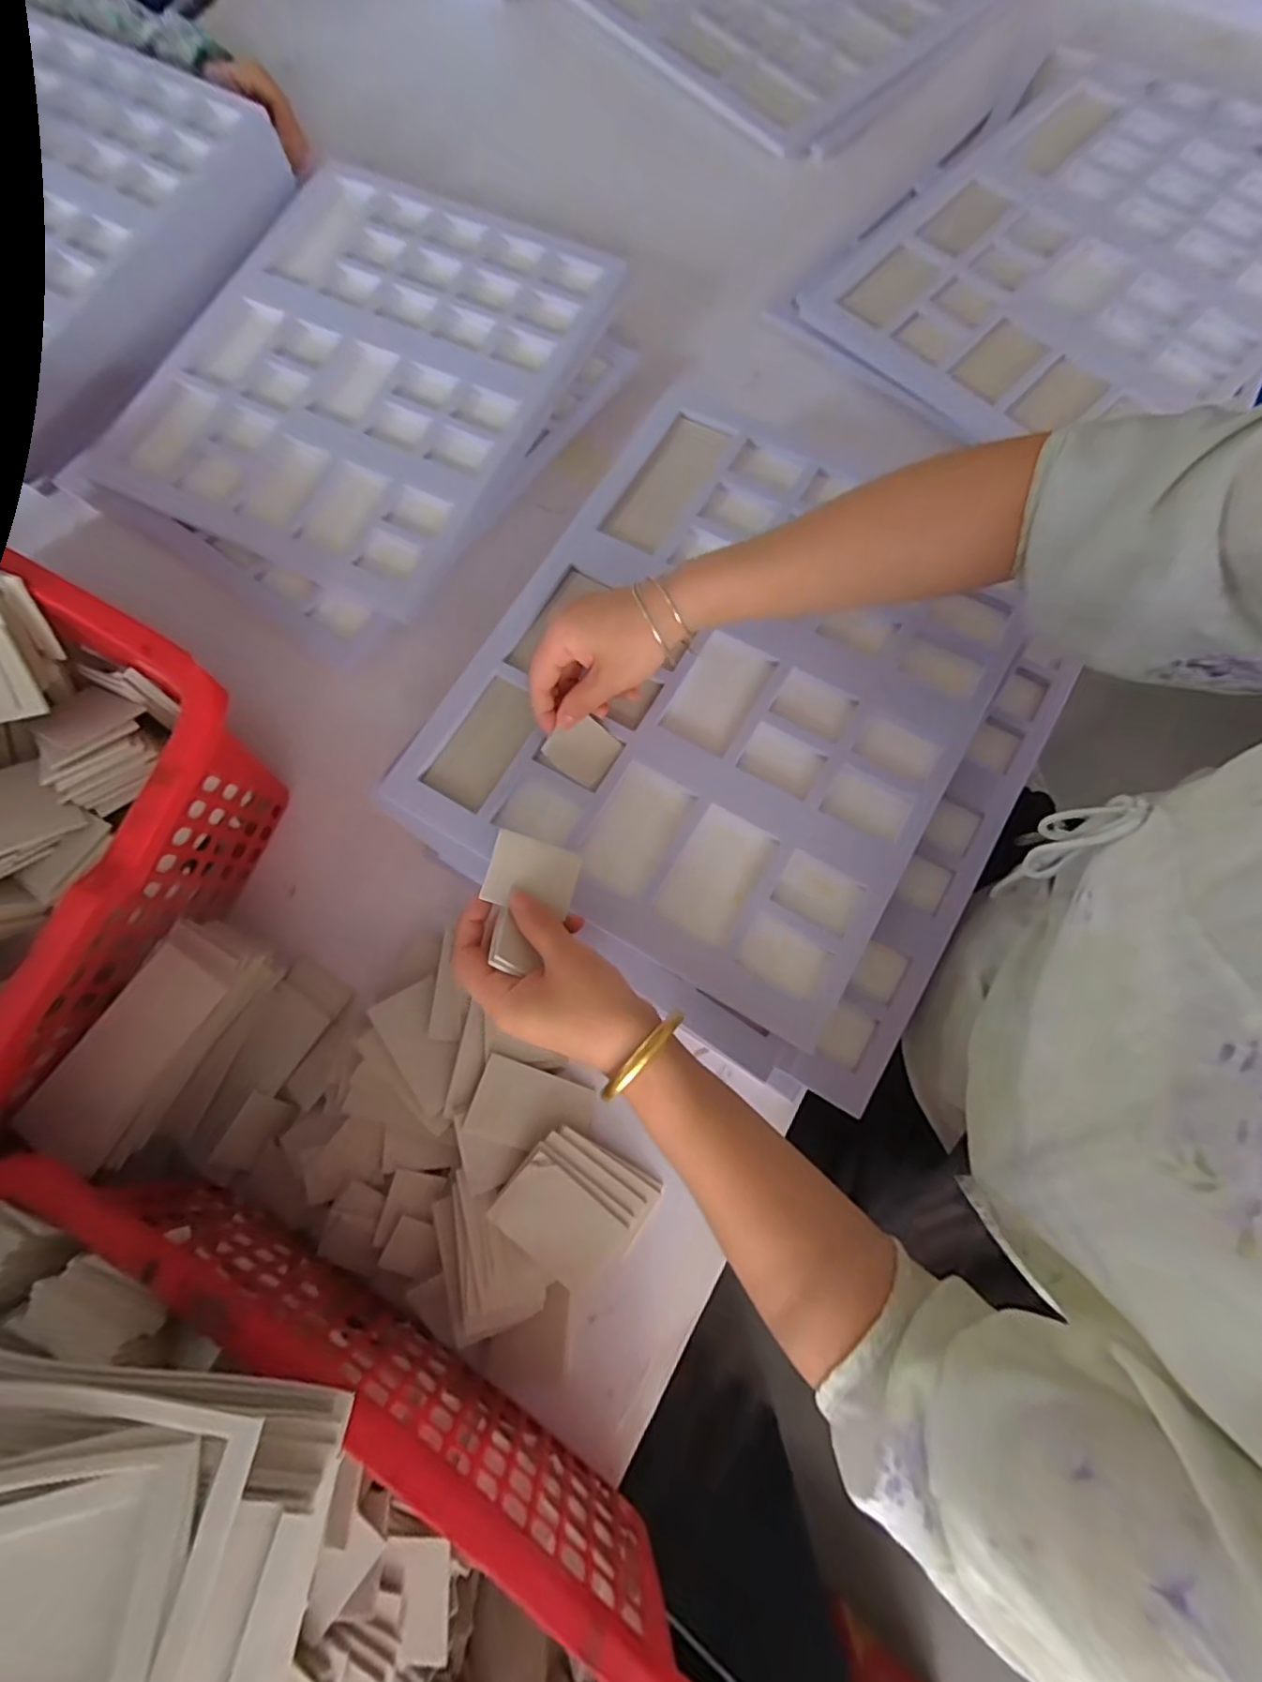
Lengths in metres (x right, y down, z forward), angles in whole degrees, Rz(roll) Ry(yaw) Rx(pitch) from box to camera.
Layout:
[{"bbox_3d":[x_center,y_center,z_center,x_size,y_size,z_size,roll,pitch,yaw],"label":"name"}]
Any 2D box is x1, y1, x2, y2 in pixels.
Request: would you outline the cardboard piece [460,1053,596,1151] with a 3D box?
[{"bbox_3d":[-0.071,0.192,0.451,0.084,0.004,0.053,25,63,-11],"label":"cardboard piece"}]

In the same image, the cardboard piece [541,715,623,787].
[{"bbox_3d":[-0.035,-0.067,0.451,0.045,0.004,0.043,38,79,-13],"label":"cardboard piece"}]

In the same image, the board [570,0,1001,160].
[{"bbox_3d":[0.167,-1.011,0.746,0.434,0.030,0.340,43,81,11],"label":"board"}]

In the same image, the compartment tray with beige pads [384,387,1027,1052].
[{"bbox_3d":[0.069,-0.131,0.473,0.356,0.022,0.417,29,79,8],"label":"compartment tray with beige pads"}]

